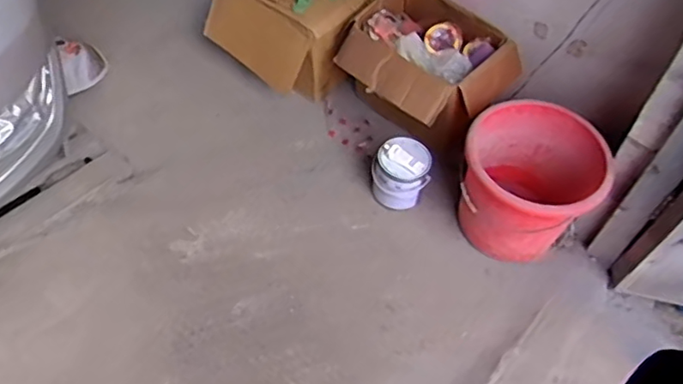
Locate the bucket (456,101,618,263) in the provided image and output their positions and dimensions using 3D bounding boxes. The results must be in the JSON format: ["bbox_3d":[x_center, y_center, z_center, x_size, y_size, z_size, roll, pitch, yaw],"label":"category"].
[{"bbox_3d":[0.519,-0.011,1.670,0.373,0.364,0.374,2,51,-3],"label":"bucket"}]

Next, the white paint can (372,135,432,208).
[{"bbox_3d":[0.177,-0.054,1.768,0.160,0.180,0.164,2,52,-3],"label":"white paint can"}]

